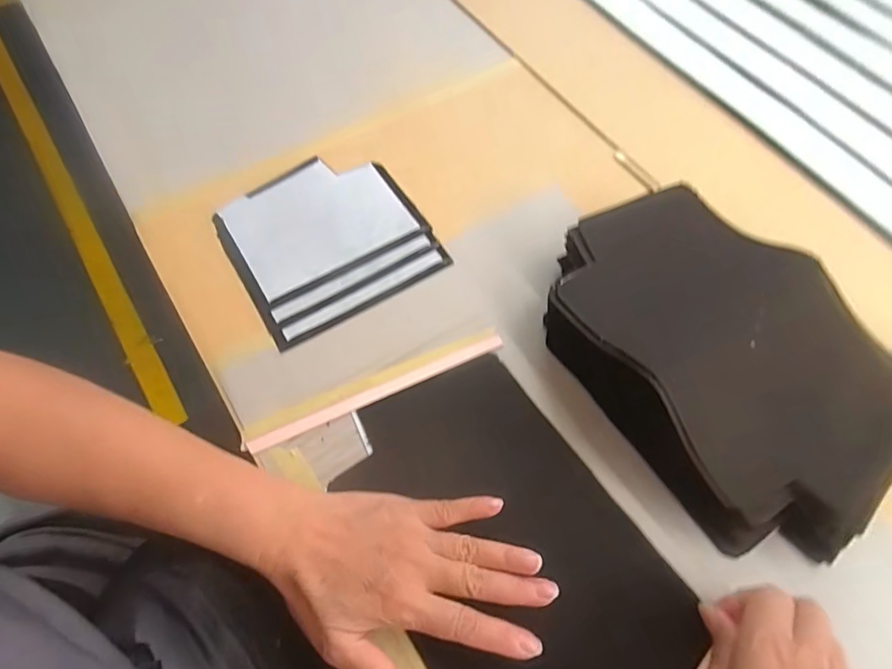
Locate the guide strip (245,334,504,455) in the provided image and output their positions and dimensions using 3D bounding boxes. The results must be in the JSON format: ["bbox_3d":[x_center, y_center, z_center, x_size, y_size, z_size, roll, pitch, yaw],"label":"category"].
[{"bbox_3d":[-0.051,0.046,0.391,0.213,0.011,0.012,-23,69,-12],"label":"guide strip"}]

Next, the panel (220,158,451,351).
[{"bbox_3d":[-0.110,-0.092,0.456,0.171,0.008,0.171,-29,70,-14],"label":"panel"}]

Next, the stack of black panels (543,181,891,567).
[{"bbox_3d":[0.218,0.010,0.382,0.193,0.077,0.293,-32,71,-15],"label":"stack of black panels"}]

